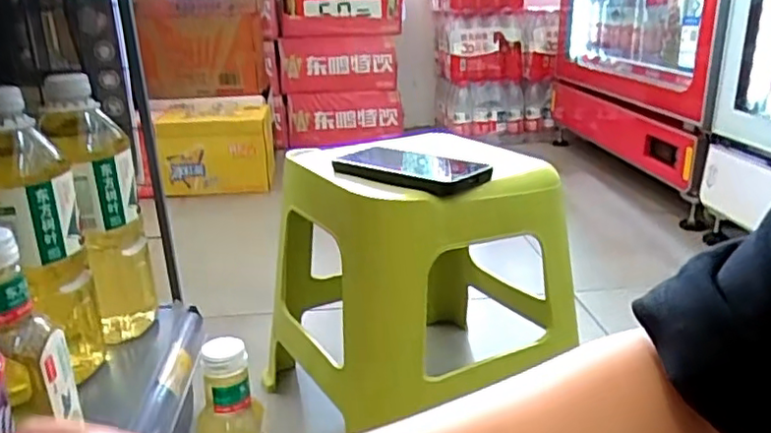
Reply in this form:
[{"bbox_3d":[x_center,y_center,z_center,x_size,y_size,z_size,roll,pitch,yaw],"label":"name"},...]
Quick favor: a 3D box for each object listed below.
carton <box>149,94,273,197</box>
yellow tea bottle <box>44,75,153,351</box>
[{"bbox_3d":[-0.455,-0.187,1.702,0.307,0.215,0.235,-4,19,-6],"label":"carton"},{"bbox_3d":[-0.290,0.001,0.657,0.079,0.271,0.082,-10,21,-24],"label":"yellow tea bottle"}]

